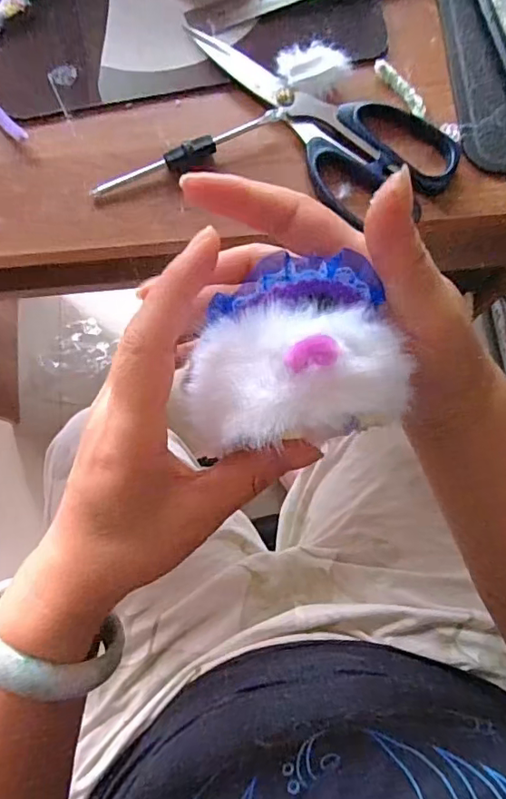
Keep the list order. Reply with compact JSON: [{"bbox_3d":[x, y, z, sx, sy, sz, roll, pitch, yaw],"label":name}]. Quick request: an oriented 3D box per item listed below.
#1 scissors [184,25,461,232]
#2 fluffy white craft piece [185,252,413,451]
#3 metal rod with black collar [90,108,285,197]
[{"bbox_3d":[0.042,-0.176,0.318,0.171,0.009,0.083,44,81,7],"label":"scissors"},{"bbox_3d":[0.016,-0.019,0.189,0.082,0.032,0.066,-6,79,-3],"label":"fluffy white craft piece"},{"bbox_3d":[-0.038,-0.144,0.313,0.121,0.016,0.010,-25,81,-6],"label":"metal rod with black collar"}]

